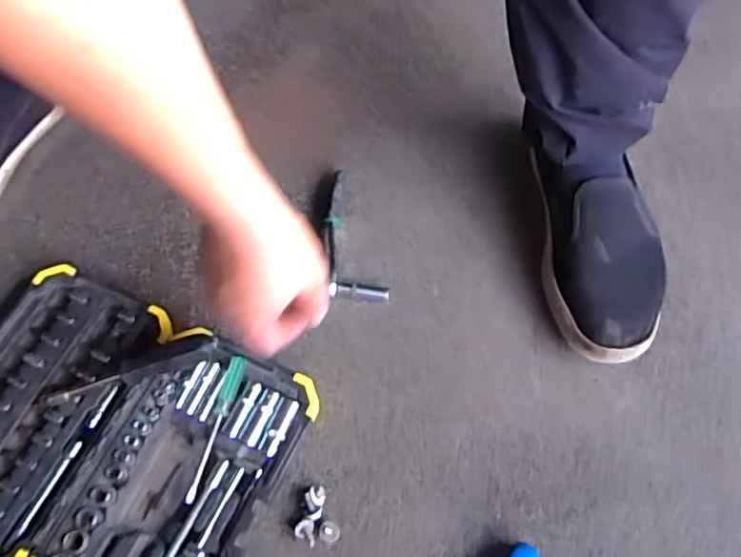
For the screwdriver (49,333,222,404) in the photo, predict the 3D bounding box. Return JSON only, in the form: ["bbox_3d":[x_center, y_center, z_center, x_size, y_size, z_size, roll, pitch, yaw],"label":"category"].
[{"bbox_3d":[-0.220,0.086,0.571,0.168,0.026,0.021,-19,64,6],"label":"screwdriver"}]

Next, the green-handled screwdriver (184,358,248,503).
[{"bbox_3d":[-0.139,0.135,0.557,0.016,0.016,0.129,14,68,6],"label":"green-handled screwdriver"}]

